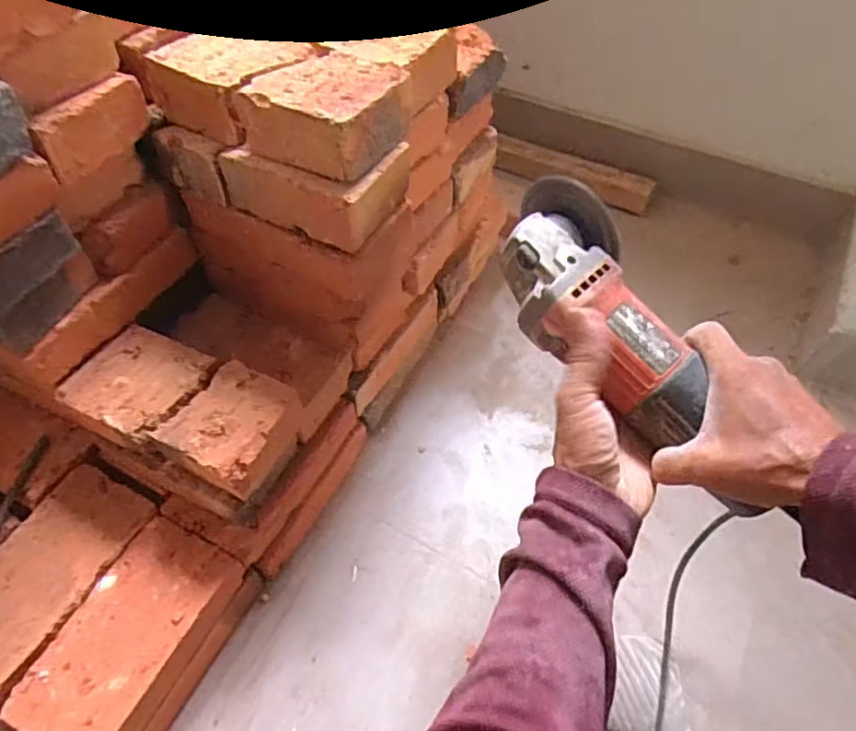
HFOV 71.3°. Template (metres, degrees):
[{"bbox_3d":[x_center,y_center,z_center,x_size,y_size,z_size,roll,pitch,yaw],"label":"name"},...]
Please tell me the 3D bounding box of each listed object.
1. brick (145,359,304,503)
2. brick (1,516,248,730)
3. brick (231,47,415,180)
[{"bbox_3d":[-0.176,0.058,0.542,0.091,0.058,0.101,23,58,16],"label":"brick"},{"bbox_3d":[-0.261,0.240,0.530,0.101,0.041,0.186,22,57,15],"label":"brick"},{"bbox_3d":[-0.077,-0.201,0.468,0.096,0.045,0.098,27,59,18],"label":"brick"}]

